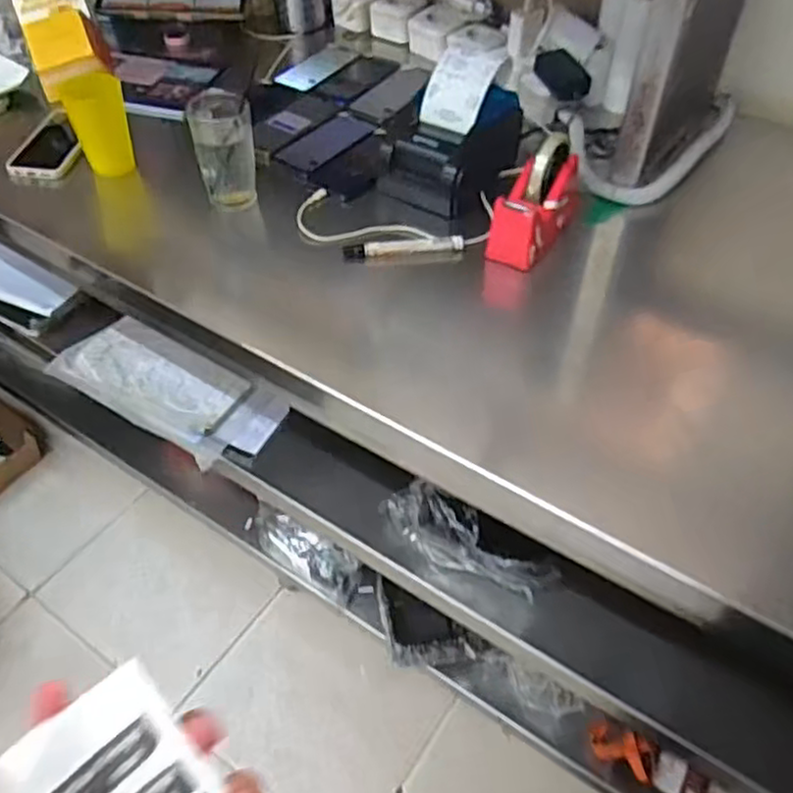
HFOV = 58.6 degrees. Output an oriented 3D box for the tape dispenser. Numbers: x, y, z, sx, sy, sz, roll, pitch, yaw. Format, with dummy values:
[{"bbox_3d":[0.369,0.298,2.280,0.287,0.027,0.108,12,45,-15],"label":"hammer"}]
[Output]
[{"bbox_3d":[0.165,-0.228,0.823,0.065,0.109,0.132,28,52,21],"label":"tape dispenser"}]

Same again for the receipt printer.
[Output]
[{"bbox_3d":[0.069,-0.325,0.916,0.135,0.116,0.168,23,50,18],"label":"receipt printer"}]

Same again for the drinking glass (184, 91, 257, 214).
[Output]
[{"bbox_3d":[-0.222,-0.313,0.900,0.074,0.128,0.084,-11,49,-13],"label":"drinking glass"}]

